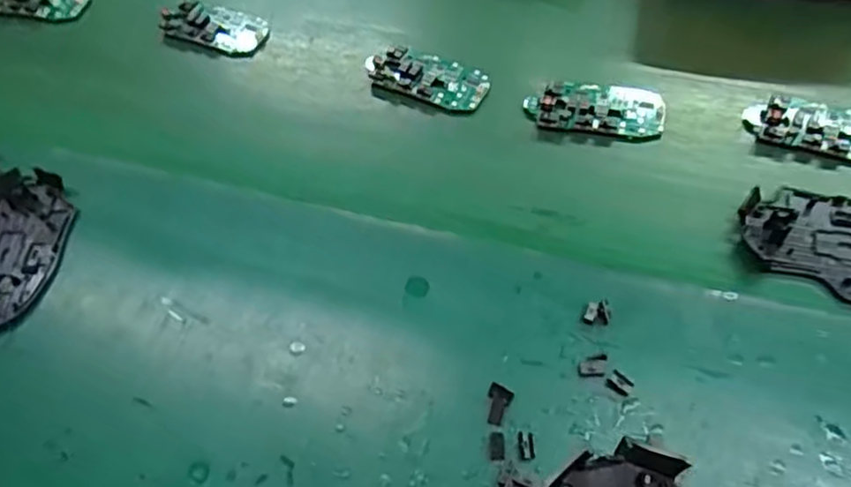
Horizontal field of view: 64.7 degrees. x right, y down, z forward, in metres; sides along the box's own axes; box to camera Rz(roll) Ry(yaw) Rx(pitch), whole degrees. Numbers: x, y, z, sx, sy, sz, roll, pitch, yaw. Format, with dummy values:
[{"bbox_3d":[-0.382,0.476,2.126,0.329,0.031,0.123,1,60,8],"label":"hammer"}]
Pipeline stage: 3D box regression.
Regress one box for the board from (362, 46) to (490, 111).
[{"bbox_3d":[0.002,-0.128,0.518,0.093,0.012,0.041,18,61,16],"label":"board"}]

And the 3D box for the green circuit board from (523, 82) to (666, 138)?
[{"bbox_3d":[0.124,-0.099,0.488,0.097,0.013,0.045,2,58,7],"label":"green circuit board"}]

